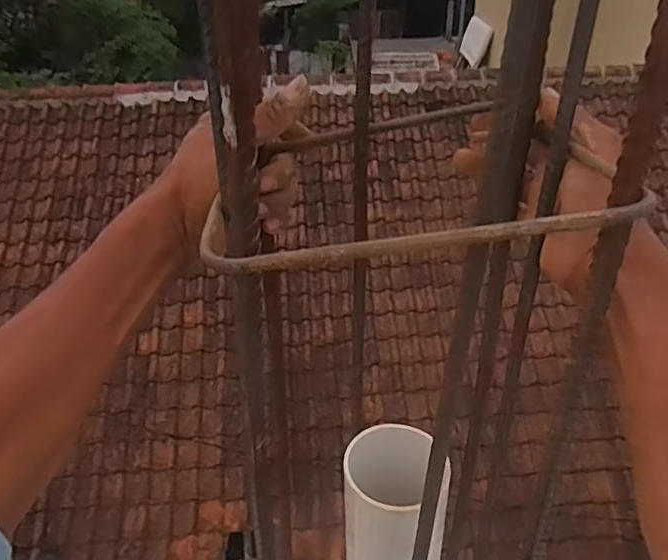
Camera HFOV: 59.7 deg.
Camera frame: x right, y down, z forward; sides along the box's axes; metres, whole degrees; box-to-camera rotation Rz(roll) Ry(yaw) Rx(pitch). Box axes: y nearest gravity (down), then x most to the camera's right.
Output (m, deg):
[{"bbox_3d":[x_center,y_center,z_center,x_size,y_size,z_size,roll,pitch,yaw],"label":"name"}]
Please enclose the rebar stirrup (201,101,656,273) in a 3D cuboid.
[{"bbox_3d":[0.030,-0.066,0.340,0.205,0.028,0.214,-6,33,-6],"label":"rebar stirrup"}]

